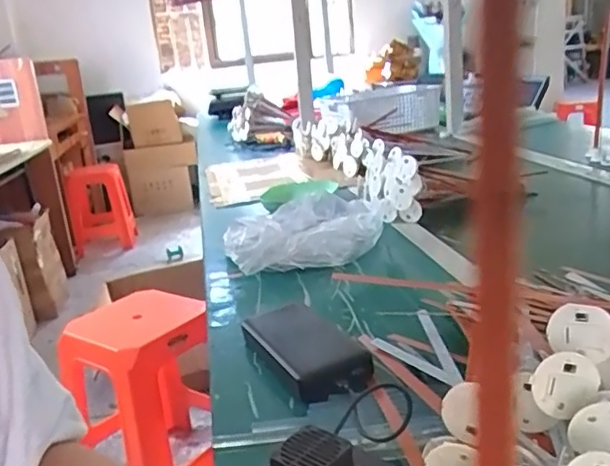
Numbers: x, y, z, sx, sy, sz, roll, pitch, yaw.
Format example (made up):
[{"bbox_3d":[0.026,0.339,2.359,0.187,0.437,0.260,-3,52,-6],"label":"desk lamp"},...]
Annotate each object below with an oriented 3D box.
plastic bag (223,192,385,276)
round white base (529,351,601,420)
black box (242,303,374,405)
[{"bbox_3d":[0.003,0.002,0.865,0.236,0.074,0.121,-11,18,-21],"label":"plastic bag"},{"bbox_3d":[0.149,0.087,0.347,0.038,0.032,0.006,-46,-4,6],"label":"round white base"},{"bbox_3d":[-0.002,0.109,0.582,0.073,0.024,0.180,-12,18,-24],"label":"black box"}]

